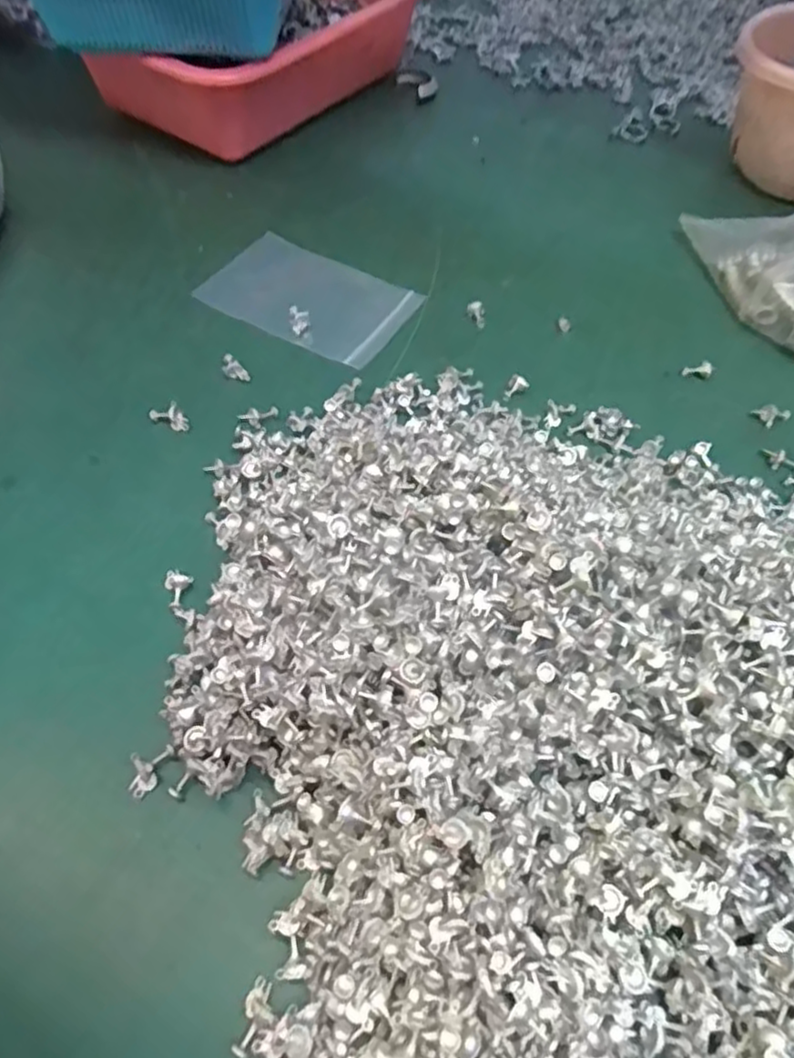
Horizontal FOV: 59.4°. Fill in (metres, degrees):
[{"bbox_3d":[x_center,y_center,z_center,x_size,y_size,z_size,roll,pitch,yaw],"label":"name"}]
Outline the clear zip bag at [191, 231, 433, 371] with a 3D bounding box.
[{"bbox_3d":[-0.052,-0.144,0.428,0.120,0.006,0.077,28,59,16],"label":"clear zip bag"}]

